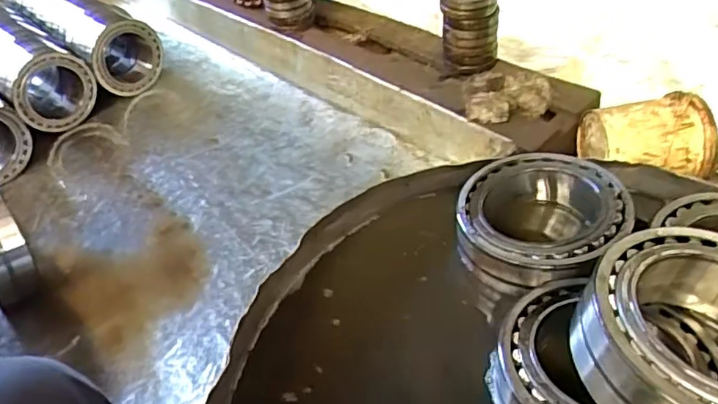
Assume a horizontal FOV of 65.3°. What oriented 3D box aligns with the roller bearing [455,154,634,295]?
[{"bbox_3d":[0.179,0.022,0.577,0.156,0.083,0.148,-3,42,3],"label":"roller bearing"}]

